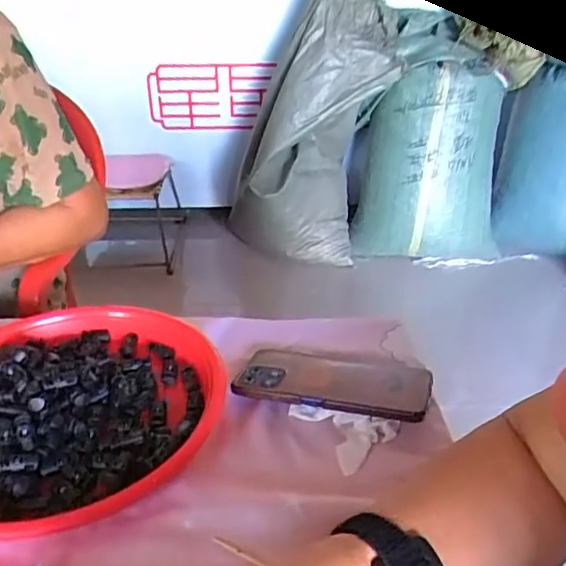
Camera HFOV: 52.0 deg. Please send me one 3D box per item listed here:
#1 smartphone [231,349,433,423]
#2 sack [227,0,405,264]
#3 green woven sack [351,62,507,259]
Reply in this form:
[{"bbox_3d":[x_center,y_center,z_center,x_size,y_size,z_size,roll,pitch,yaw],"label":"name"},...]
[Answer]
[{"bbox_3d":[0.043,0.084,0.506,0.163,0.010,0.081,6,21,18],"label":"smartphone"},{"bbox_3d":[0.103,-0.445,1.651,0.356,0.769,0.203,2,23,-38],"label":"sack"},{"bbox_3d":[0.417,-0.329,1.645,0.395,0.519,0.151,2,33,3],"label":"green woven sack"}]

